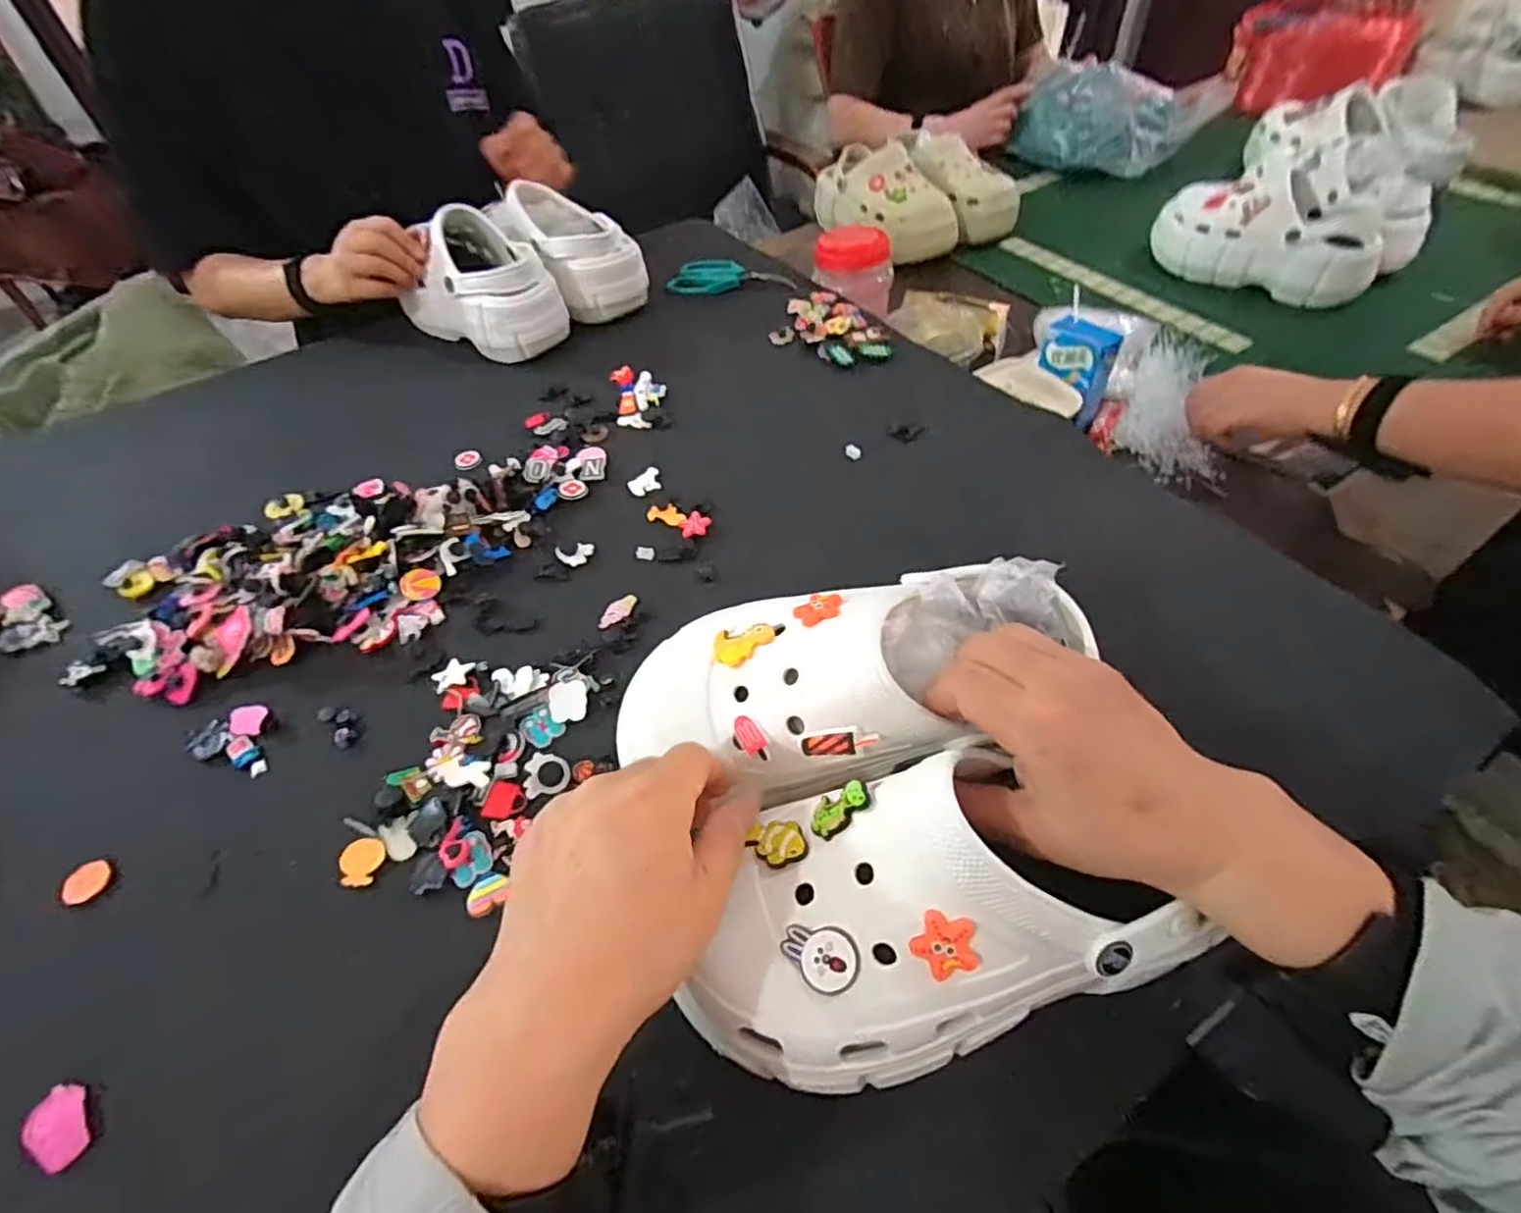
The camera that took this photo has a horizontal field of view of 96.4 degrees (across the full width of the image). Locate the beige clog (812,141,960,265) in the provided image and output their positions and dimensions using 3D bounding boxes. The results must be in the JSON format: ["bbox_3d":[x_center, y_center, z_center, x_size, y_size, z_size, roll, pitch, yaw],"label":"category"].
[{"bbox_3d":[0.196,-0.631,1.065,0.127,0.121,0.254,-22,52,-14],"label":"beige clog"}]

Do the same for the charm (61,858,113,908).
[{"bbox_3d":[-0.375,0.153,0.378,0.019,0.009,0.025,9,51,12],"label":"charm"}]

